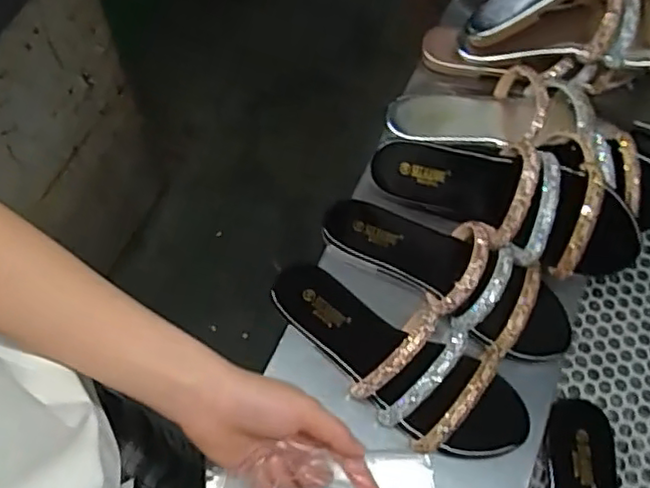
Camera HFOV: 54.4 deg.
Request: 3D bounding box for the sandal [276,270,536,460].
[{"bbox_3d":[0.060,0.090,0.536,0.251,0.061,0.103,33,66,13],"label":"sandal"}]

